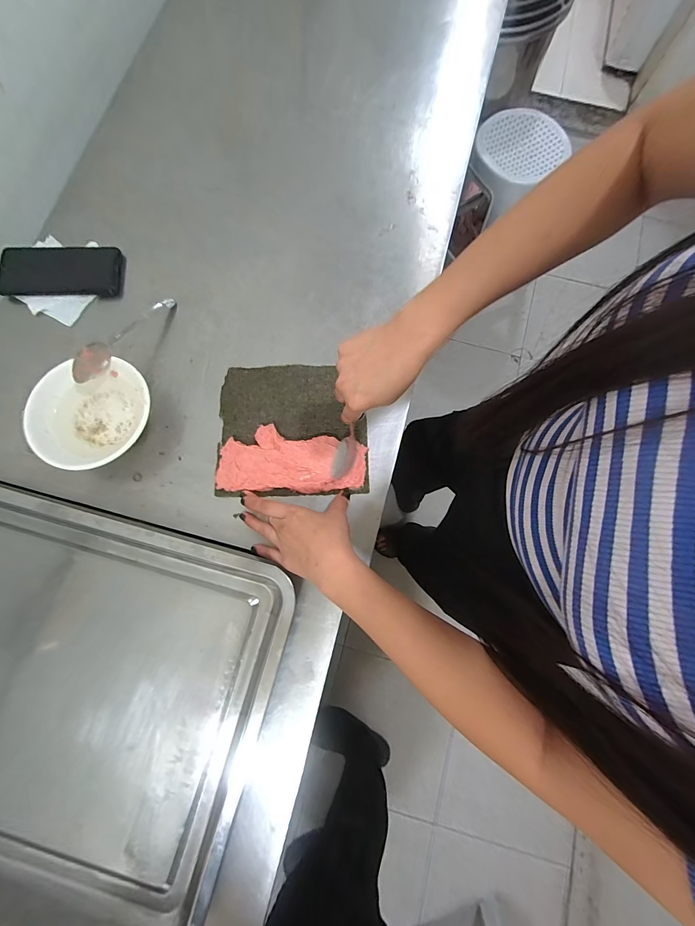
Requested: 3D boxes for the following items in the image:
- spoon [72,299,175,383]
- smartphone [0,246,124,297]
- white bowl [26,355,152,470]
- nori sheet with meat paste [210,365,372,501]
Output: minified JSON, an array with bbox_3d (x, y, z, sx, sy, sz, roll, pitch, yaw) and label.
[{"bbox_3d":[-0.296,-0.171,0.467,0.035,0.019,0.171,25,60,6],"label":"spoon"},{"bbox_3d":[-0.412,-0.279,0.506,0.157,0.005,0.077,-3,83,-8],"label":"smartphone"},{"bbox_3d":[-0.308,-0.058,0.442,0.132,0.057,0.132,0,78,0],"label":"white bowl"},{"bbox_3d":[-0.072,-0.048,0.461,0.192,0.016,0.177,-1,78,0],"label":"nori sheet with meat paste"}]

